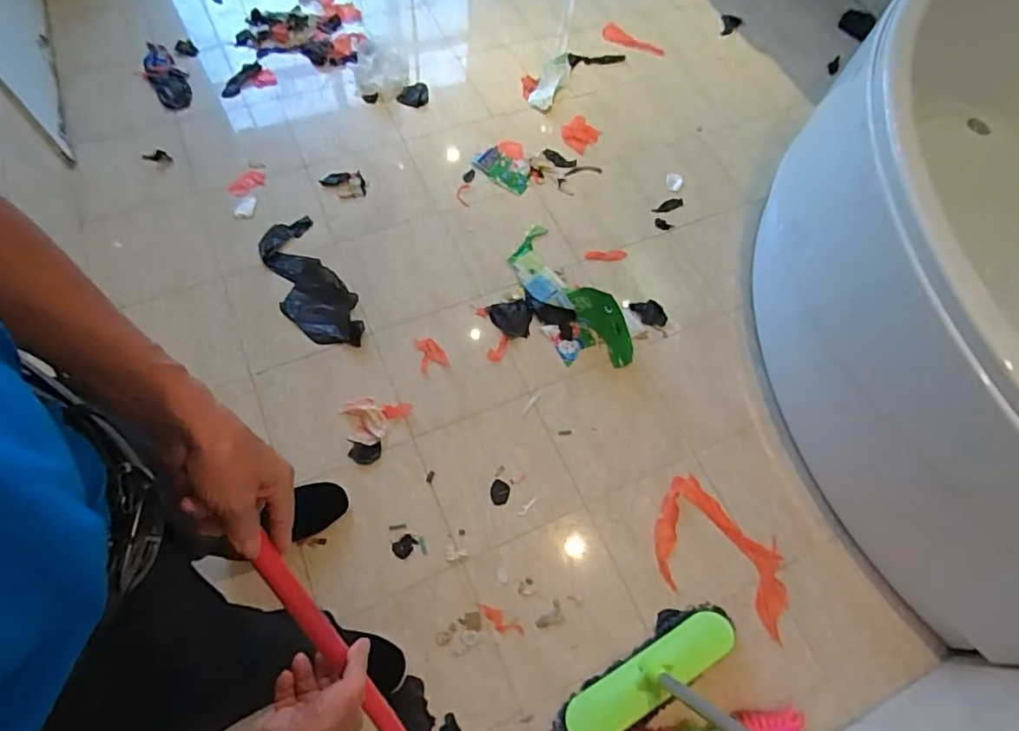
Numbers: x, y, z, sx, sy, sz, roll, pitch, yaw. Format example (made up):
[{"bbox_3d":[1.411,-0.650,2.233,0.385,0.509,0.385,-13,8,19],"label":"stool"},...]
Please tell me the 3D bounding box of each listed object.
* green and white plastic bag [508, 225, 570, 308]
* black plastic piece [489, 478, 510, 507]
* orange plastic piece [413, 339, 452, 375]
[{"bbox_3d":[0.068,-0.258,1.419,0.122,0.019,0.267,-10,66,-9],"label":"green and white plastic bag"},{"bbox_3d":[-0.022,0.296,1.260,0.044,0.005,0.058,4,64,-2],"label":"black plastic piece"},{"bbox_3d":[-0.197,-0.029,1.381,0.072,0.006,0.094,-13,66,-10],"label":"orange plastic piece"}]

